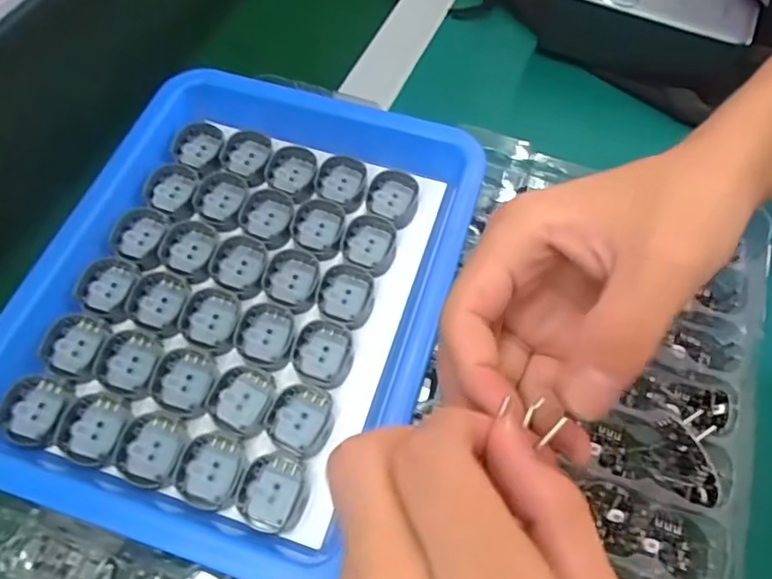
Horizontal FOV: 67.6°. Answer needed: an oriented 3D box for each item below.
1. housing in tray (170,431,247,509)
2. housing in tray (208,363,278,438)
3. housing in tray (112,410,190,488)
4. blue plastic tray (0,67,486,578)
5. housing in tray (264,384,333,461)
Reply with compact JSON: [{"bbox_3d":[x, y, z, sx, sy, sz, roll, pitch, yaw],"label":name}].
[{"bbox_3d":[-0.070,0.072,0.231,0.026,0.004,0.028,0,60,1],"label":"housing in tray"},{"bbox_3d":[-0.061,0.046,0.244,0.027,0.004,0.028,18,62,11],"label":"housing in tray"},{"bbox_3d":[-0.095,0.064,0.235,0.025,0.005,0.029,12,61,8],"label":"housing in tray"},{"bbox_3d":[-0.068,-0.002,0.265,0.179,0.030,0.217,15,62,9],"label":"blue plastic tray"},{"bbox_3d":[-0.036,0.055,0.242,0.027,0.008,0.028,15,62,10],"label":"housing in tray"}]

